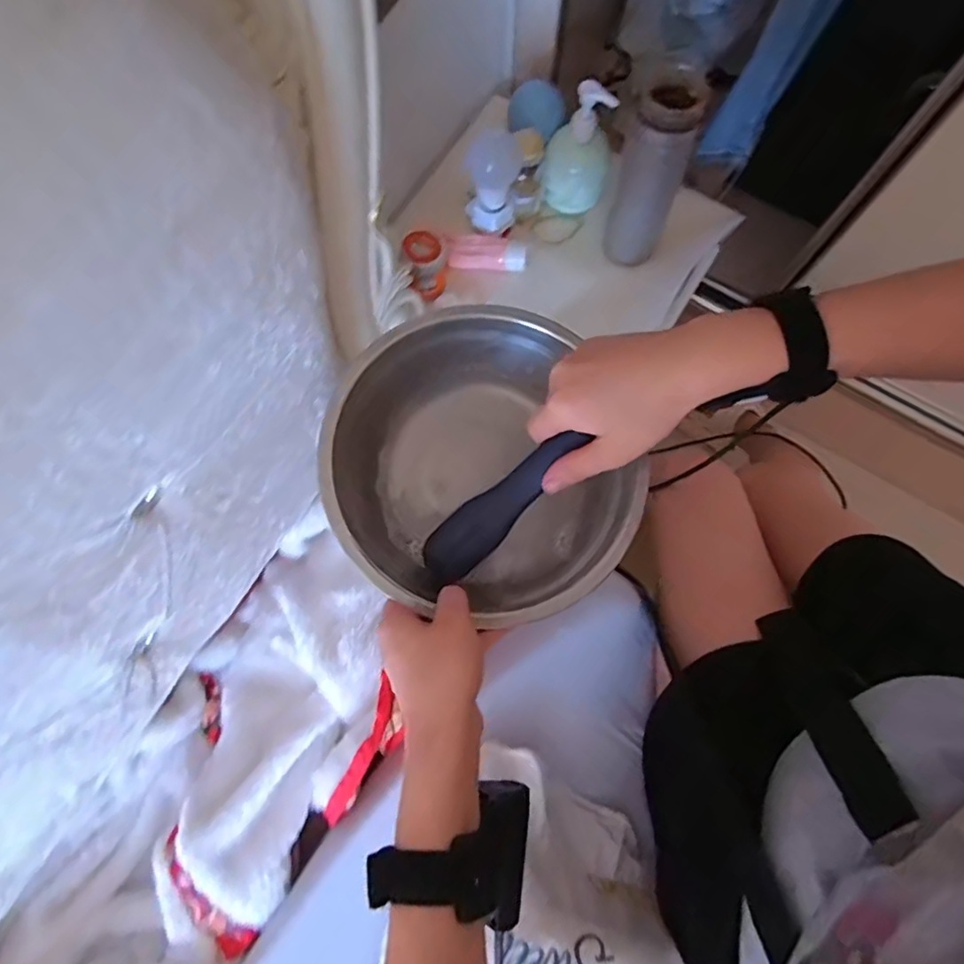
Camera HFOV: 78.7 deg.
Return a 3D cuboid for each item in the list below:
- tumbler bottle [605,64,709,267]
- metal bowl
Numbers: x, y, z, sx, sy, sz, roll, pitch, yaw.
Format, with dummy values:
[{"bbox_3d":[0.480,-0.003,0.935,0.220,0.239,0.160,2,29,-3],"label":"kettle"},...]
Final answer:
[{"bbox_3d":[0.178,-0.316,0.615,0.056,0.209,0.058,0,75,0],"label":"tumbler bottle"},{"bbox_3d":[-0.005,-0.005,0.438,0.203,0.075,0.218,0,75,0],"label":"metal bowl"}]

